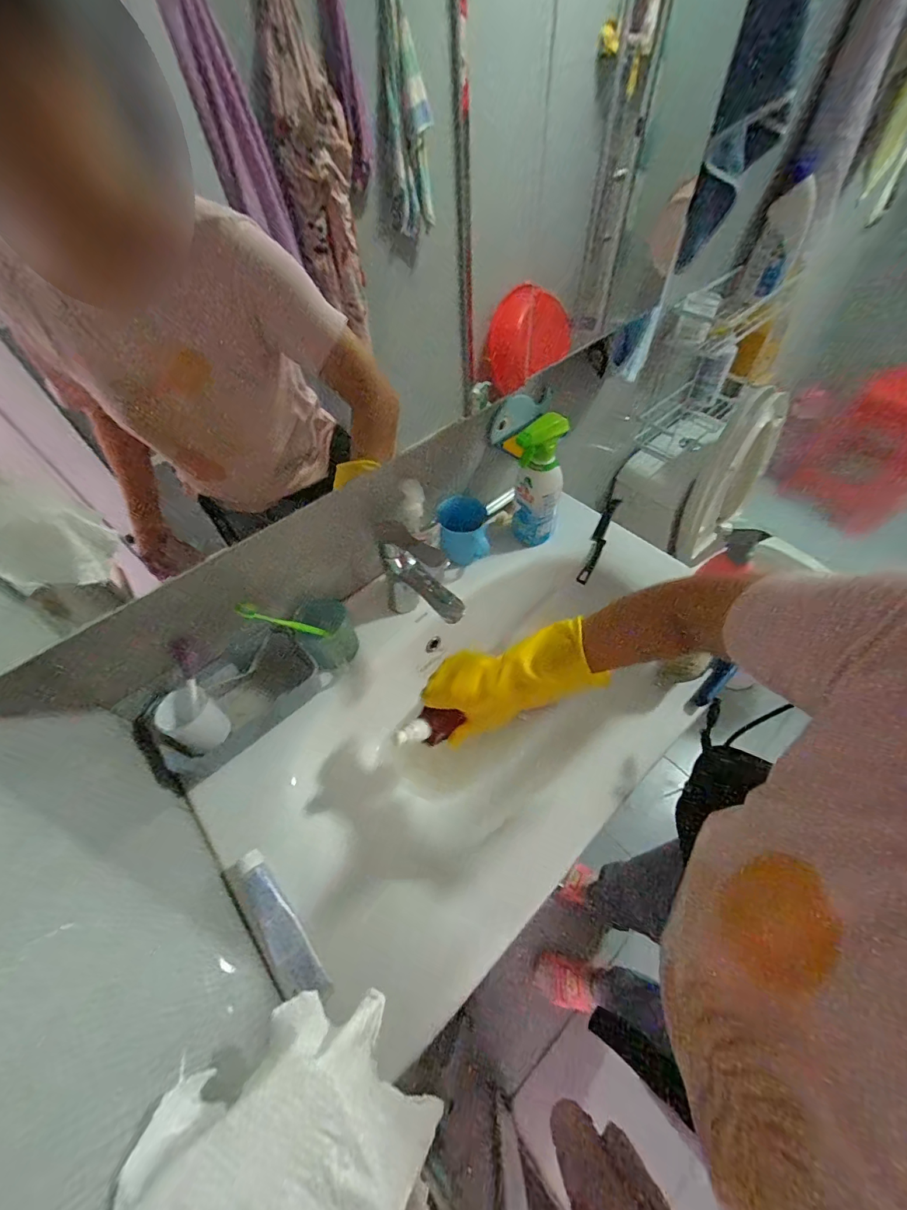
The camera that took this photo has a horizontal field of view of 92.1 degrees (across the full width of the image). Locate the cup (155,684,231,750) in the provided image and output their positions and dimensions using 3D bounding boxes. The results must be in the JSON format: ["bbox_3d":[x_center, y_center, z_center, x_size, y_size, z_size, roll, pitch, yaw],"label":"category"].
[{"bbox_3d":[-0.341,0.150,0.580,0.060,0.064,0.062,-2,56,3],"label":"cup"}]

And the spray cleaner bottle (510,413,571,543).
[{"bbox_3d":[0.140,-0.196,0.715,0.078,0.215,0.063,18,59,15],"label":"spray cleaner bottle"}]

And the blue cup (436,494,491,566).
[{"bbox_3d":[0.017,-0.128,0.743,0.082,0.096,0.076,-2,56,3],"label":"blue cup"}]

